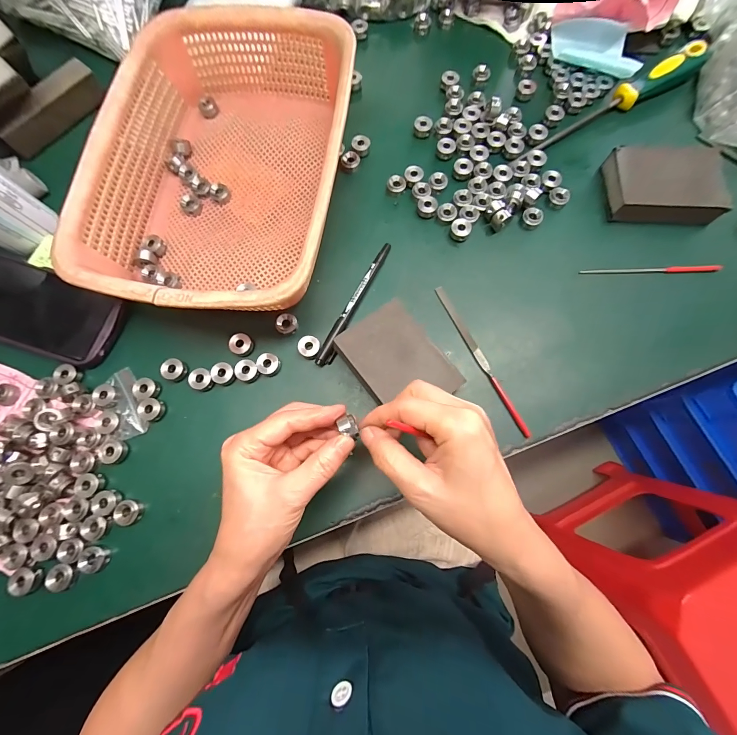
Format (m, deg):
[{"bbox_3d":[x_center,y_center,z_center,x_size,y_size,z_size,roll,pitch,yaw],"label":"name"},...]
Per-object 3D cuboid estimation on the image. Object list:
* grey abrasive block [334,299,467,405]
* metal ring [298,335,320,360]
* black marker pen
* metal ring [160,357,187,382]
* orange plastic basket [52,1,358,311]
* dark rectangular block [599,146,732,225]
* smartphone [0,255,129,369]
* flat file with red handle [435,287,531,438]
[{"bbox_3d":[0.024,-0.003,0.293,0.072,0.033,0.094,-37,78,-7],"label":"grey abrasive block"},{"bbox_3d":[-0.054,-0.018,0.310,0.020,0.012,0.020,0,76,1],"label":"metal ring"},{"bbox_3d":[-0.013,-0.061,0.323,0.013,0.013,0.136,25,78,7],"label":"black marker pen"},{"bbox_3d":[-0.177,0.002,0.306,0.019,0.008,0.020,0,76,1],"label":"metal ring"},{"bbox_3d":[-0.132,-0.185,0.313,0.217,0.077,0.300,6,76,3],"label":"orange plastic basket"},{"bbox_3d":[0.289,-0.180,0.335,0.098,0.029,0.071,2,76,2],"label":"dark rectangular block"},{"bbox_3d":[-0.325,-0.058,0.321,0.172,0.017,0.076,19,77,6],"label":"smartphone"},{"bbox_3d":[0.102,-0.009,0.306,0.010,0.009,0.155,-25,77,-5],"label":"flat file with red handle"}]

